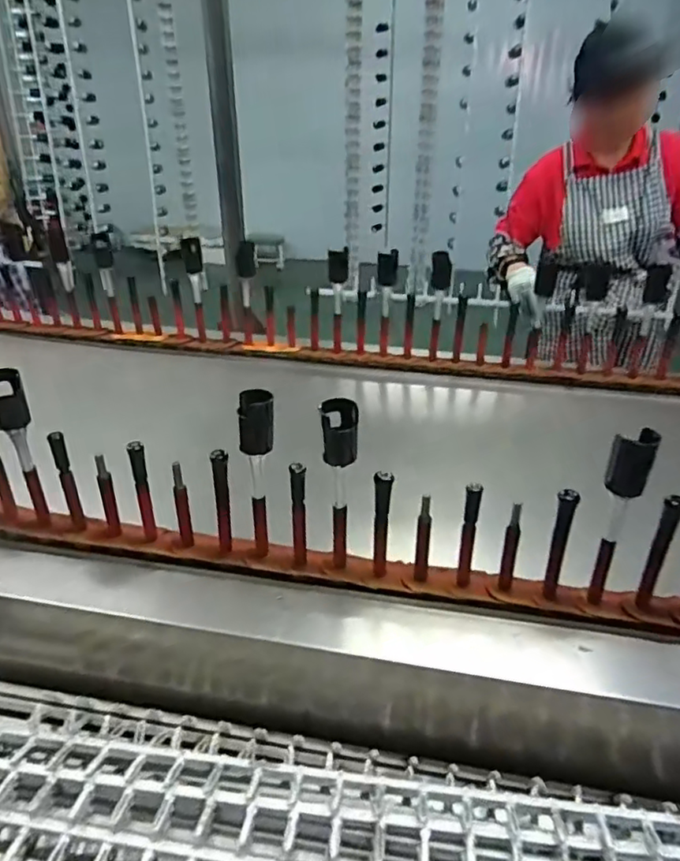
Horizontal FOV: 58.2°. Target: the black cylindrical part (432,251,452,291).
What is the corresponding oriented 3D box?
[{"bbox_3d":[0.208,-0.328,1.253,0.038,0.074,0.043,2,31,6],"label":"black cylindrical part"}]

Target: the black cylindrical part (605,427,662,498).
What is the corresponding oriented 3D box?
[{"bbox_3d":[0.310,0.033,0.650,0.041,0.072,0.029,13,33,23],"label":"black cylindrical part"}]

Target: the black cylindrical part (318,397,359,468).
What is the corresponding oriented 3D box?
[{"bbox_3d":[0.000,0.002,0.680,0.040,0.072,0.027,-1,30,1],"label":"black cylindrical part"}]

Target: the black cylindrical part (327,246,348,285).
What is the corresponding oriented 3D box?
[{"bbox_3d":[-0.003,-0.339,1.256,0.042,0.065,0.049,-1,30,2],"label":"black cylindrical part"}]

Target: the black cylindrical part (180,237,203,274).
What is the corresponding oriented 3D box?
[{"bbox_3d":[-0.321,-0.381,1.327,0.041,0.077,0.032,-8,31,-11],"label":"black cylindrical part"}]

